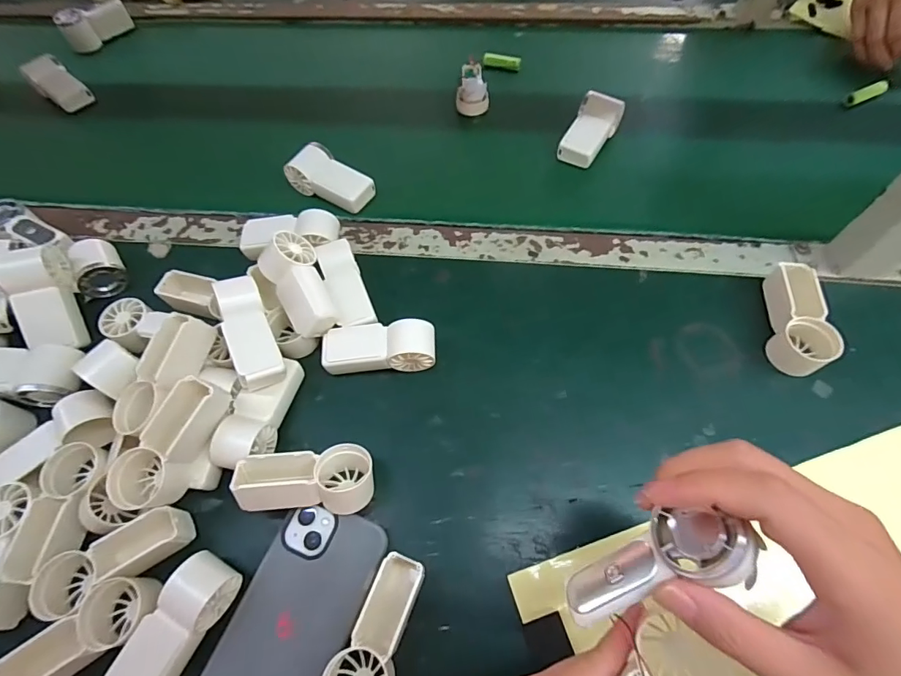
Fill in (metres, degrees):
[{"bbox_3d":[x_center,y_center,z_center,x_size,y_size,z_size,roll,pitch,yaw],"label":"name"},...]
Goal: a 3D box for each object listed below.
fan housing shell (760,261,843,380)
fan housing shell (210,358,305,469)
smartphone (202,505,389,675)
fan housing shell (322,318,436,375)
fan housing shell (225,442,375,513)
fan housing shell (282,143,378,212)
[{"bbox_3d":[0.293,-0.018,0.381,0.038,0.036,0.097,11,62,8],"label":"fan housing shell"},{"bbox_3d":[-0.151,0.059,0.358,0.034,0.040,0.088,8,62,7],"label":"fan housing shell"},{"bbox_3d":[-0.104,0.189,0.298,0.077,0.008,0.149,20,64,13],"label":"smartphone"},{"bbox_3d":[-0.060,0.011,0.384,0.092,0.031,0.037,-3,61,1],"label":"fan housing shell"},{"bbox_3d":[-0.104,0.103,0.325,0.094,0.032,0.043,3,59,-16],"label":"fan housing shell"},{"bbox_3d":[-0.132,-0.174,0.494,0.087,0.036,0.045,31,67,18],"label":"fan housing shell"}]

